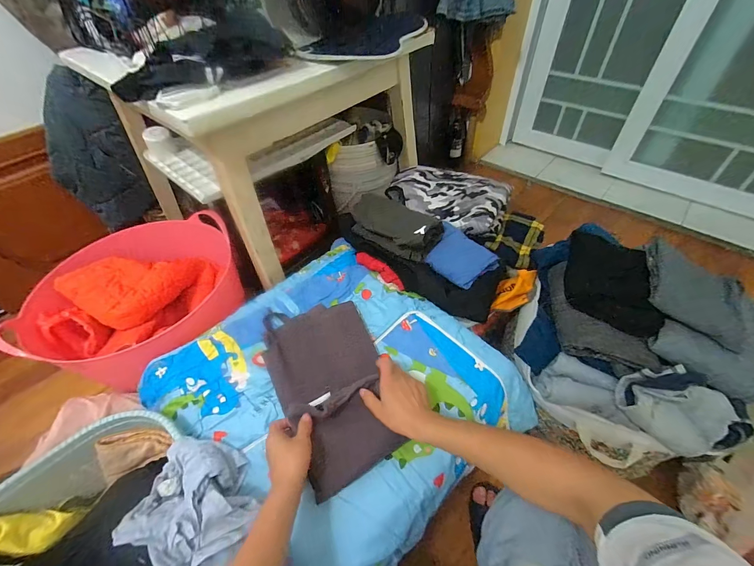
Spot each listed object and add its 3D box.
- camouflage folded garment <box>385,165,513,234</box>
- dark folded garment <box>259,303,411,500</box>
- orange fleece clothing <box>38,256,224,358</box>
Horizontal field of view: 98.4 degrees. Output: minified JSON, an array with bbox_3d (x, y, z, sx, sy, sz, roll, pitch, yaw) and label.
[{"bbox_3d":[0.188,-0.233,0.880,0.304,0.077,0.194,23,54,22],"label":"camouflage folded garment"},{"bbox_3d":[-0.086,0.166,0.589,0.189,0.049,0.334,-19,51,-12],"label":"dark folded garment"},{"bbox_3d":[-0.587,0.031,0.809,0.344,0.129,0.194,-26,52,-18],"label":"orange fleece clothing"}]

